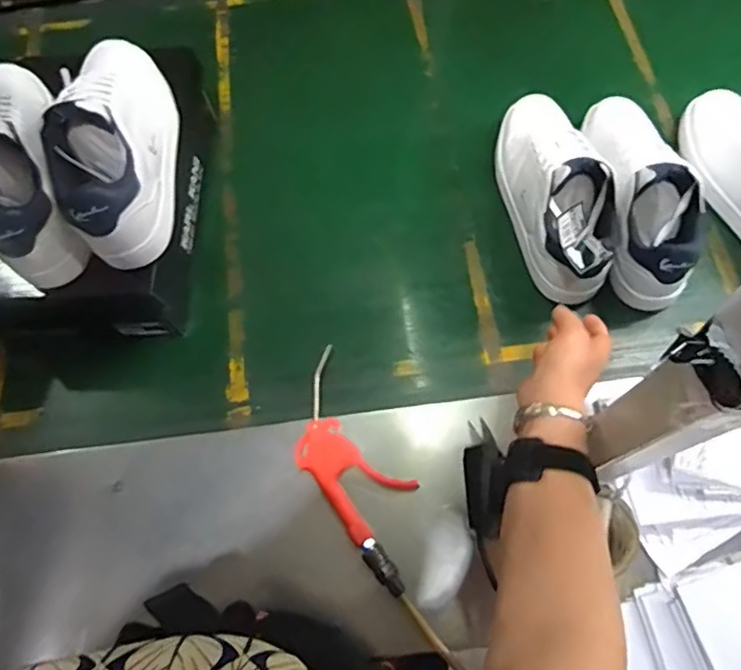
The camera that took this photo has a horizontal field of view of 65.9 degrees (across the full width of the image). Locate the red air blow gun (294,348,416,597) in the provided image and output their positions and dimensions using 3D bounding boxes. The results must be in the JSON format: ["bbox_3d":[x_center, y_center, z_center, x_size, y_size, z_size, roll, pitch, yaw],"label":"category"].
[{"bbox_3d":[-0.016,0.137,0.592,0.087,0.024,0.239,-34,71,-11],"label":"red air blow gun"}]

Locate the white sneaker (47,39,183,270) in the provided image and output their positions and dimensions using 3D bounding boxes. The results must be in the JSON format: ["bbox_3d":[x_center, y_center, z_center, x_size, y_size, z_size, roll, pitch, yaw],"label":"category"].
[{"bbox_3d":[-0.264,-0.212,0.588,0.093,0.113,0.270,-6,68,-1],"label":"white sneaker"}]

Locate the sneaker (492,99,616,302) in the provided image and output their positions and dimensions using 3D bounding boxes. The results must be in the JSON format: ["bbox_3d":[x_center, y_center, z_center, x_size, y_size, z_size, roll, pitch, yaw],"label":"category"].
[{"bbox_3d":[0.215,-0.181,0.688,0.094,0.129,0.281,-11,68,-3],"label":"sneaker"}]

